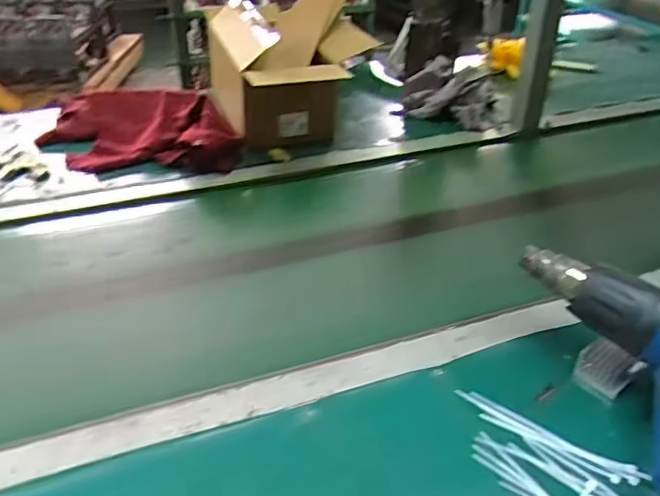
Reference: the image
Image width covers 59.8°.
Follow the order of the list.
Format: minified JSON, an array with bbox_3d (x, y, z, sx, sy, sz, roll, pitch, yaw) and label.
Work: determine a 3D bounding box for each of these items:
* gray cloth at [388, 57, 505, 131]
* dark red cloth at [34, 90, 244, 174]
[{"bbox_3d":[0.225,-0.291,1.084,0.191,0.088,0.126,13,37,18],"label":"gray cloth"},{"bbox_3d":[-0.319,-0.204,0.971,0.354,0.070,0.194,4,35,6],"label":"dark red cloth"}]

